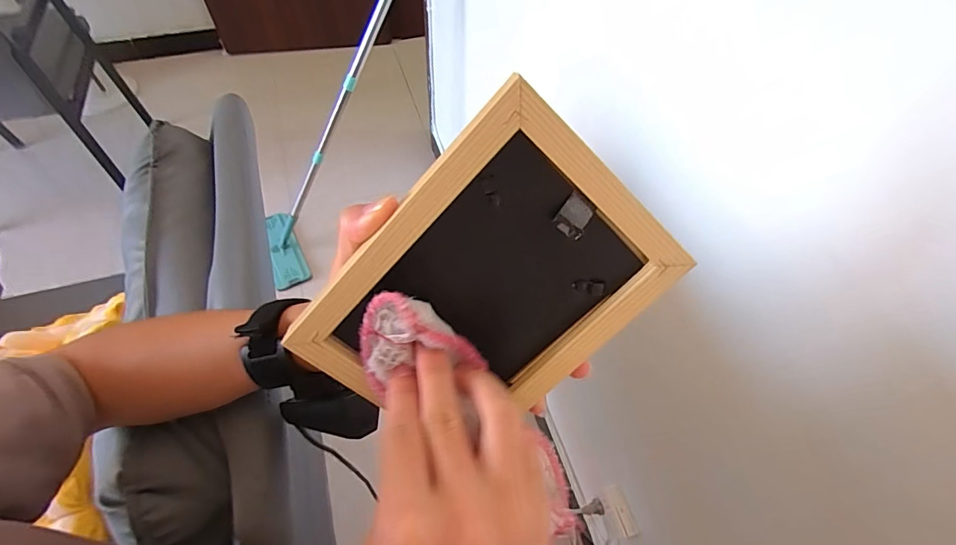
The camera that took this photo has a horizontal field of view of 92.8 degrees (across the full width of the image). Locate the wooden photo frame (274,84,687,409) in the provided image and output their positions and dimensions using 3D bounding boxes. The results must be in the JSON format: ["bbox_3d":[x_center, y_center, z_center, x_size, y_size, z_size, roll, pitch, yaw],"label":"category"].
[{"bbox_3d":[0.005,0.013,0.214,0.114,0.152,0.011,40,16,-19],"label":"wooden photo frame"}]

